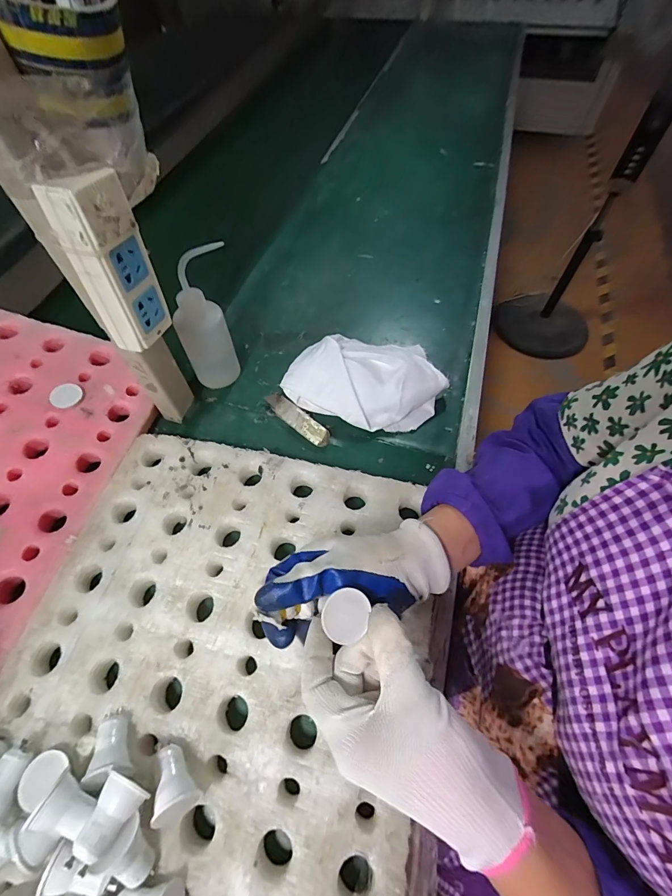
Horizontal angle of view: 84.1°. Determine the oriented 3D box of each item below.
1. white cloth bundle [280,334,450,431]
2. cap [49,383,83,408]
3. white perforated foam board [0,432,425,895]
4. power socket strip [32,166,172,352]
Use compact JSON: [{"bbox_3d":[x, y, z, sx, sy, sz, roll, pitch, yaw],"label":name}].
[{"bbox_3d":[0.040,-0.098,0.501,0.195,0.054,0.128,19,60,13],"label":"white cloth bundle"},{"bbox_3d":[-0.329,-0.064,0.454,0.033,0.007,0.032,-3,73,-14],"label":"cap"},{"bbox_3d":[-0.119,0.246,0.300,0.370,0.038,0.557,8,57,8],"label":"white perforated foam board"},{"bbox_3d":[-0.184,-0.150,0.310,0.032,0.127,0.055,15,59,10],"label":"power socket strip"}]

